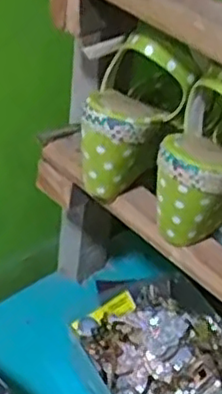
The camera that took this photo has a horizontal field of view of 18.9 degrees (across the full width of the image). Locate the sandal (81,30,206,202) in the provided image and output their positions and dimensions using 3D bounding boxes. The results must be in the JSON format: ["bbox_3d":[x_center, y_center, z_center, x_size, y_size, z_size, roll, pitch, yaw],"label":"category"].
[{"bbox_3d":[0.008,-0.064,0.554,0.067,0.149,0.079,0,35,-46],"label":"sandal"}]

